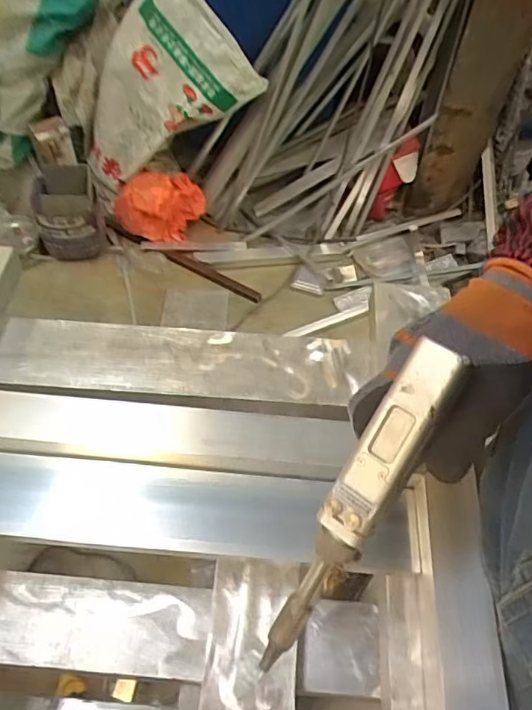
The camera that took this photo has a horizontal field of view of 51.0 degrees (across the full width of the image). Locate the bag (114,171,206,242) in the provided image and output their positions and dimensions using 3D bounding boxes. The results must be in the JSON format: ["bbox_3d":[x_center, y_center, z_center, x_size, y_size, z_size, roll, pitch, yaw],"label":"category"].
[{"bbox_3d":[-0.321,-0.479,1.764,0.275,0.212,0.146,-30,62,-21],"label":"bag"}]

